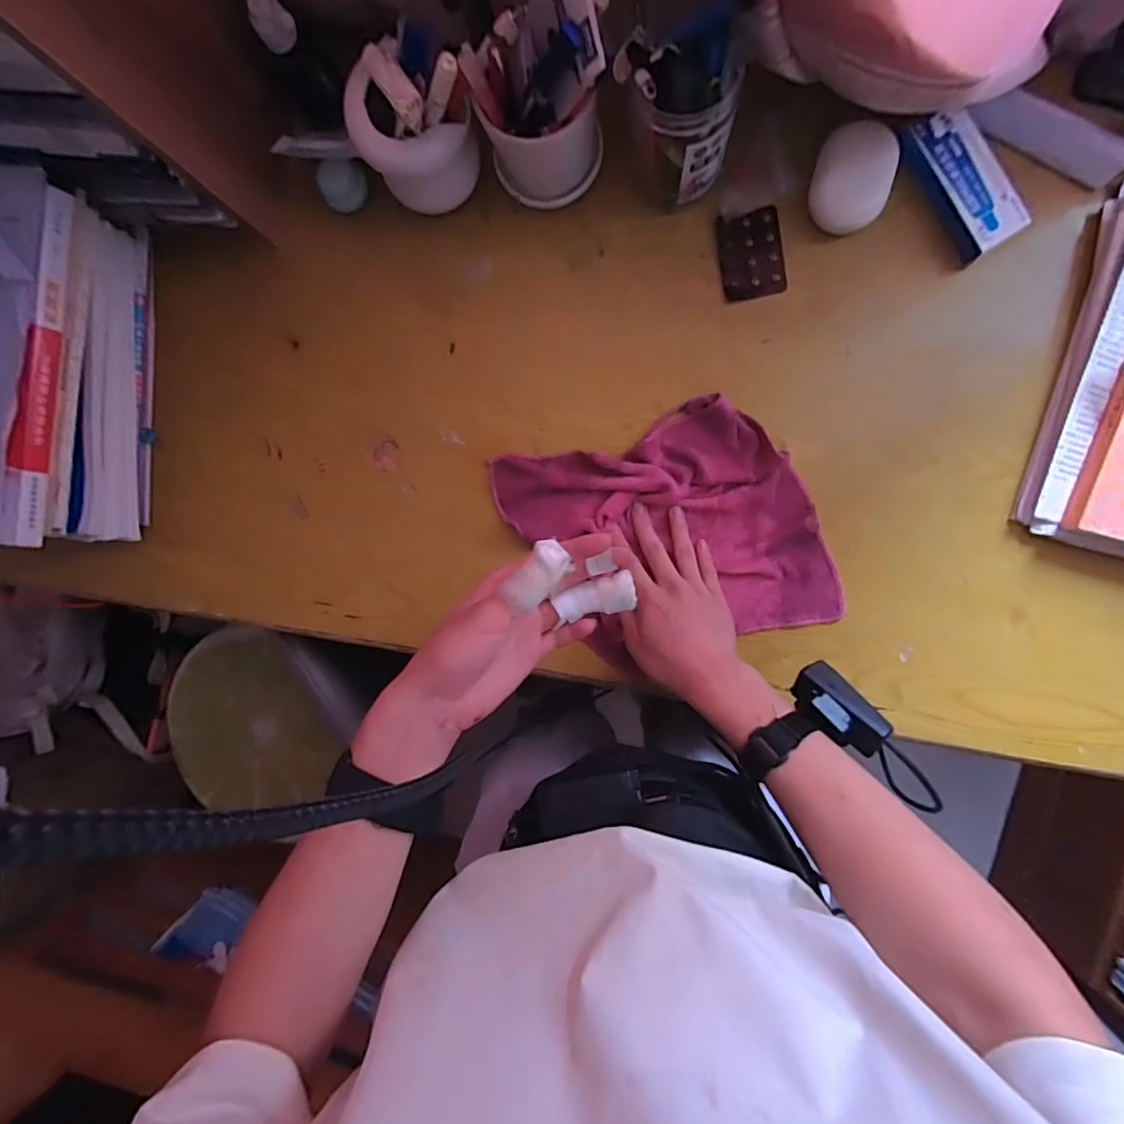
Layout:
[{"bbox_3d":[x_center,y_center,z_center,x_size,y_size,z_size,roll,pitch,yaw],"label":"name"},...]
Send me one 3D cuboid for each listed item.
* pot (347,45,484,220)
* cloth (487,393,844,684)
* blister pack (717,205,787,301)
[{"bbox_3d":[-0.125,-0.364,0.468,0.085,0.108,0.082,0,94,6],"label":"pot"},{"bbox_3d":[0.097,-0.023,0.506,0.270,0.019,0.233,-19,92,7],"label":"cloth"},{"bbox_3d":[0.173,-0.280,0.490,0.055,0.010,0.072,-11,92,7],"label":"blister pack"}]

